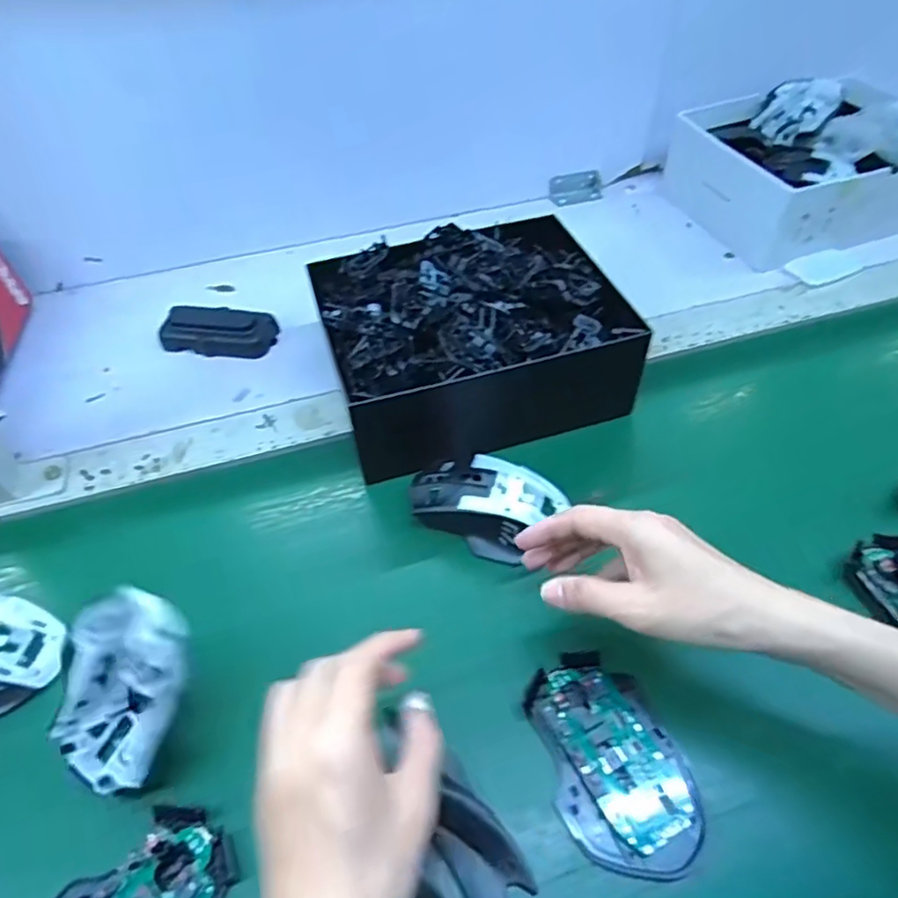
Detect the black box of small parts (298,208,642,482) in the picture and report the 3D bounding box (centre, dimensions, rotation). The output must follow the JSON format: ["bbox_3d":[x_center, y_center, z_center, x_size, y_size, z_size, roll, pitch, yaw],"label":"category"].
[{"bbox_3d":[0.015,-0.098,0.518,0.227,0.104,0.180,-14,52,-10],"label":"black box of small parts"}]

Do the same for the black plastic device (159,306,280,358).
[{"bbox_3d":[-0.218,-0.110,0.589,0.102,0.023,0.048,4,51,3],"label":"black plastic device"}]

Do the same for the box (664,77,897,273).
[{"bbox_3d":[0.402,-0.312,0.688,0.248,0.097,0.204,-15,52,-11],"label":"box"}]

